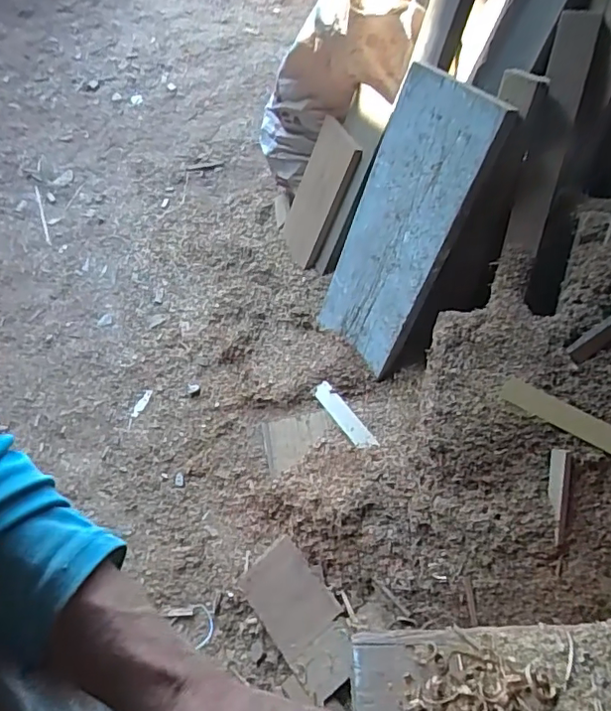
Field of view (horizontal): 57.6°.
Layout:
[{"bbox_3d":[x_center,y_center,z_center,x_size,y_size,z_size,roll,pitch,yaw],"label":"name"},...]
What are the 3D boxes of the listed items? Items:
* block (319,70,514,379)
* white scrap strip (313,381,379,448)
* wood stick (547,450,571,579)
[{"bbox_3d":[0.202,-0.271,1.214,0.060,0.612,0.280,-19,51,-44],"label":"block"},{"bbox_3d":[0.090,0.140,1.296,0.046,0.012,0.207,-31,52,-15],"label":"white scrap strip"},{"bbox_3d":[0.449,0.275,0.986,0.037,0.011,0.212,3,82,7],"label":"wood stick"}]

